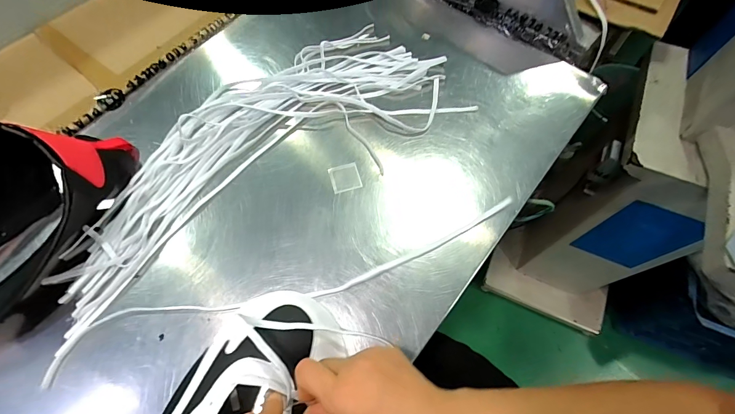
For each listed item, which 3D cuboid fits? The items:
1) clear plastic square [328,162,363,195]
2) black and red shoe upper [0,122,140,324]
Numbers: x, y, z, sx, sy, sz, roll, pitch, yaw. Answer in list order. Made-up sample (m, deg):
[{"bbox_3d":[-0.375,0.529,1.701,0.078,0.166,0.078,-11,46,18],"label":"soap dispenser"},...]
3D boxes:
[{"bbox_3d":[-0.027,-0.035,0.427,0.034,0.004,0.036,-16,67,-6],"label":"clear plastic square"},{"bbox_3d":[-0.379,0.019,0.367,0.129,0.089,0.287,27,69,12],"label":"black and red shoe upper"}]

